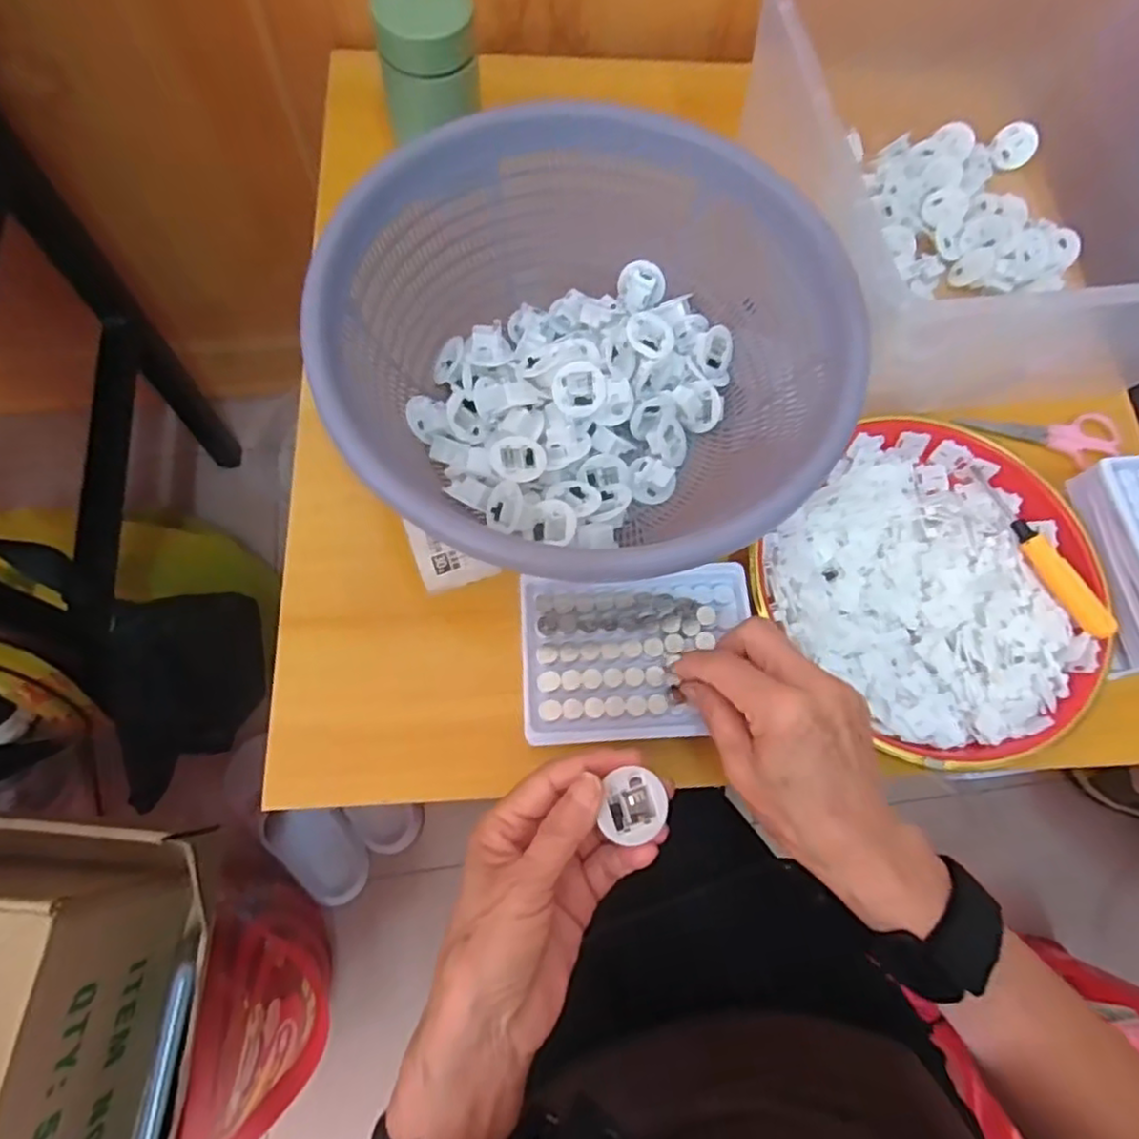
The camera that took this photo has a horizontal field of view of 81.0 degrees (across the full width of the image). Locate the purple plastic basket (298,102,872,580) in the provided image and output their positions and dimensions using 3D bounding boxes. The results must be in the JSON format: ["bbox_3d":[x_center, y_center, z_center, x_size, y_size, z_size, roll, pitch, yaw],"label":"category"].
[{"bbox_3d":[0.012,-0.118,0.394,0.283,0.106,0.270,1,72,-2],"label":"purple plastic basket"}]

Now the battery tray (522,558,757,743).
[{"bbox_3d":[0.039,0.045,0.371,0.128,0.011,0.093,-3,72,-3],"label":"battery tray"}]

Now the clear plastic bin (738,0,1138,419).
[{"bbox_3d":[0.287,-0.268,0.466,0.301,0.158,0.298,-9,72,-5],"label":"clear plastic bin"}]

